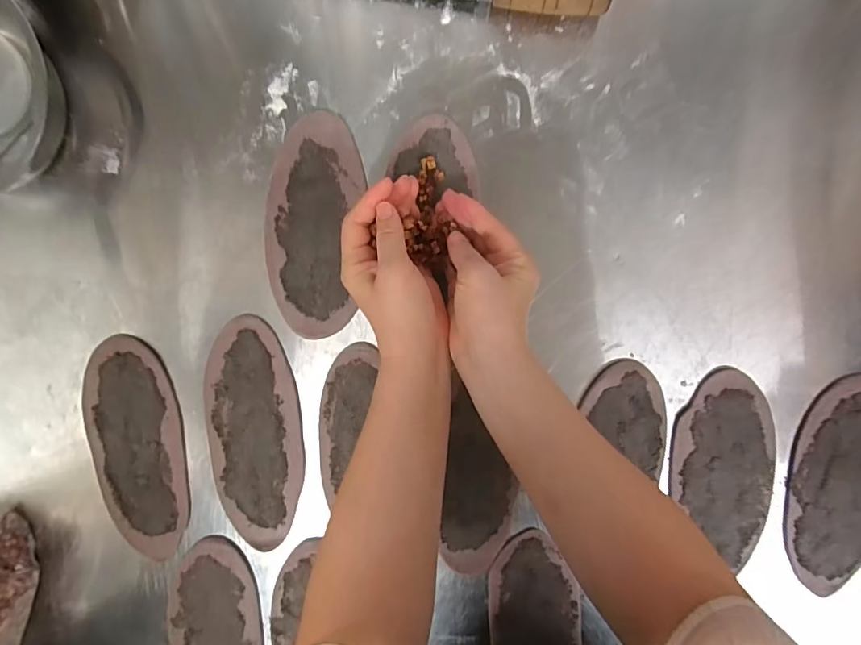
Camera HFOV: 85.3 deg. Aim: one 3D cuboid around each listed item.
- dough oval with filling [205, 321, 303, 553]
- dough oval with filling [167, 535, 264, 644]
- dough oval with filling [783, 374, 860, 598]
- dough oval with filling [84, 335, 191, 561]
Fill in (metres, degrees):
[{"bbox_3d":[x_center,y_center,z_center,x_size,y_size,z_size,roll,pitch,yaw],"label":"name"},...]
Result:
[{"bbox_3d":[-0.164,0.104,0.438,0.084,0.011,0.214,-4,97,3],"label":"dough oval with filling"},{"bbox_3d":[-0.212,0.302,0.460,0.091,0.007,0.181,-2,97,2],"label":"dough oval with filling"},{"bbox_3d":[0.375,0.147,0.418,0.095,0.006,0.197,3,97,2],"label":"dough oval with filling"},{"bbox_3d":[-0.274,0.120,0.439,0.084,0.006,0.208,-6,97,3],"label":"dough oval with filling"}]

